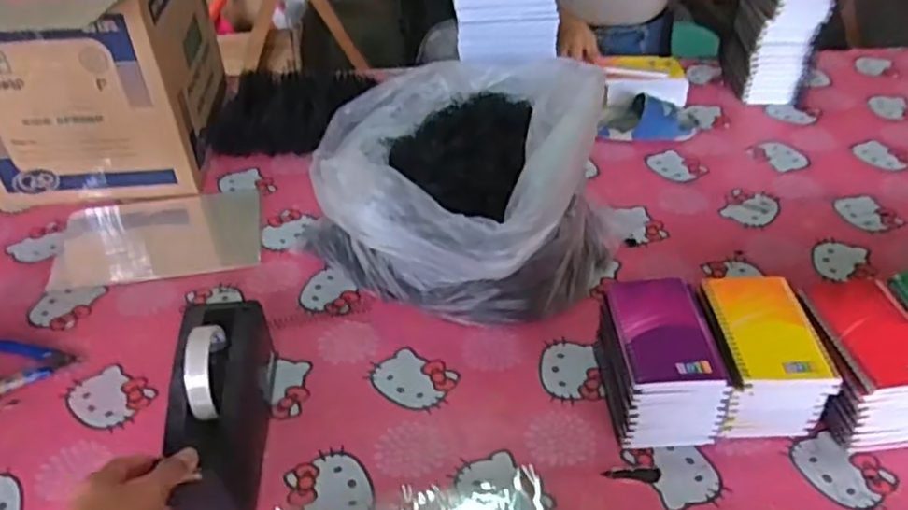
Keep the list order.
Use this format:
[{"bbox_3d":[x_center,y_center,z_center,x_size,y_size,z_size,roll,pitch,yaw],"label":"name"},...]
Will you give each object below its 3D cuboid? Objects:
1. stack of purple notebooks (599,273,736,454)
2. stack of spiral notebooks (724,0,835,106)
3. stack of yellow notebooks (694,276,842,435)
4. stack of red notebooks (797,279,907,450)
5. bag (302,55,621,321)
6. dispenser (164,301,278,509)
[{"bbox_3d":[0.199,0.105,0.670,0.094,0.106,0.135,-2,40,-2],"label":"stack of purple notebooks"},{"bbox_3d":[0.528,-0.382,1.137,0.097,0.248,0.156,0,40,0],"label":"stack of spiral notebooks"},{"bbox_3d":[0.292,0.102,0.677,0.099,0.101,0.132,-3,40,-3],"label":"stack of yellow notebooks"},{"bbox_3d":[0.393,0.107,0.672,0.107,0.101,0.135,-8,41,-9],"label":"stack of red notebooks"},{"bbox_3d":[0.009,-0.088,0.823,0.323,0.213,0.295,30,49,31],"label":"bag"},{"bbox_3d":[-0.223,0.137,0.641,0.072,0.120,0.205,-3,40,-4],"label":"dispenser"}]

